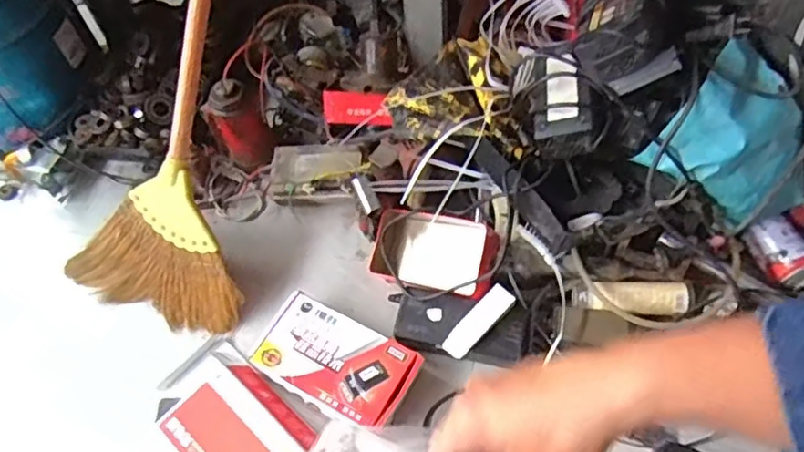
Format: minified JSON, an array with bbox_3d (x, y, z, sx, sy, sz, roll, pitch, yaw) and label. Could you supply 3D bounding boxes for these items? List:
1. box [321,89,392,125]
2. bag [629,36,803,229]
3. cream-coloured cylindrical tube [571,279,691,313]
[{"bbox_3d":[-0.069,-0.184,0.985,0.104,0.051,0.016,4,22,6],"label":"box"},{"bbox_3d":[0.447,-0.100,0.835,0.215,0.162,0.192,-40,62,-20],"label":"bag"},{"bbox_3d":[0.310,0.096,0.859,0.149,0.034,0.048,1,57,5],"label":"cream-coloured cylindrical tube"}]

